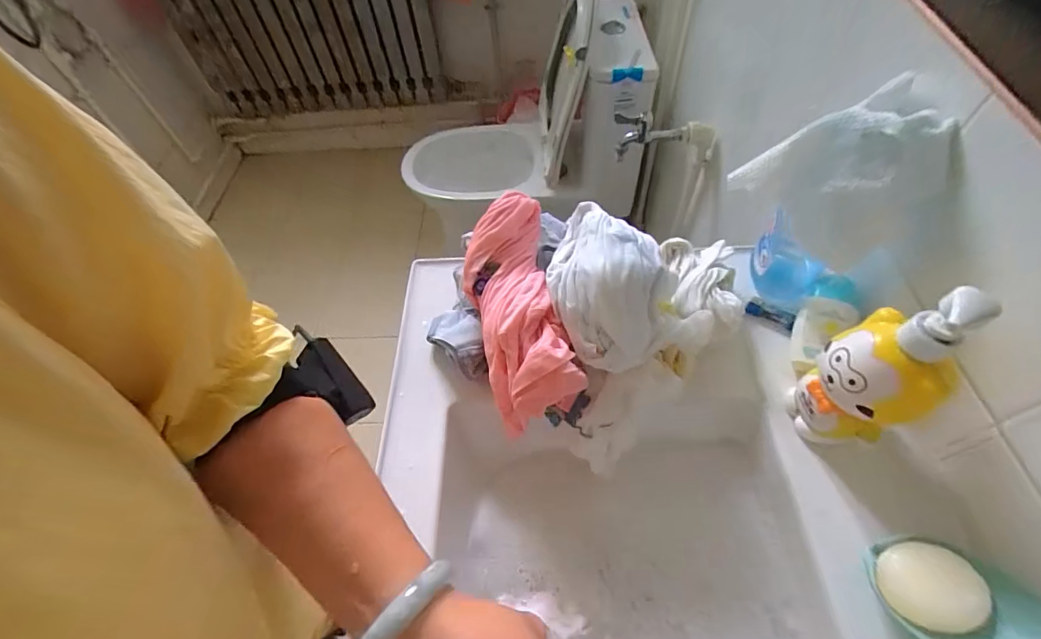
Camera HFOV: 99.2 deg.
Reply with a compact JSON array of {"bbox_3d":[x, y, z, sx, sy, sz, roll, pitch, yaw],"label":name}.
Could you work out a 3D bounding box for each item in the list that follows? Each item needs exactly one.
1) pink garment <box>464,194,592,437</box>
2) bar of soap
[{"bbox_3d":[-0.005,-0.015,0.443,0.086,0.067,0.222,-11,57,-3],"label":"pink garment"},{"bbox_3d":[0.308,0.203,0.333,0.060,0.028,0.057,-22,37,24],"label":"bar of soap"}]

